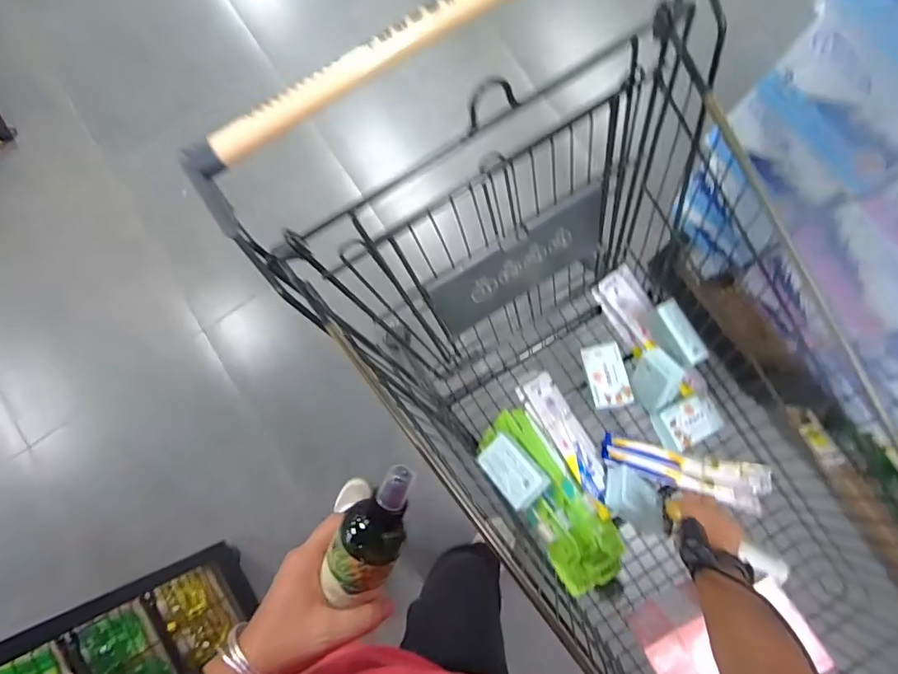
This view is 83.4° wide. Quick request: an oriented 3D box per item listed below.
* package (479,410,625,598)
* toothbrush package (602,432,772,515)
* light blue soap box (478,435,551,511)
[{"bbox_3d":[0.155,0.236,0.761,0.106,0.064,0.275,-28,68,0],"label":"package"},{"bbox_3d":[0.345,0.193,0.743,0.224,0.029,0.062,14,74,18],"label":"toothbrush package"},{"bbox_3d":[0.092,0.200,0.746,0.097,0.033,0.064,44,87,9],"label":"light blue soap box"}]

